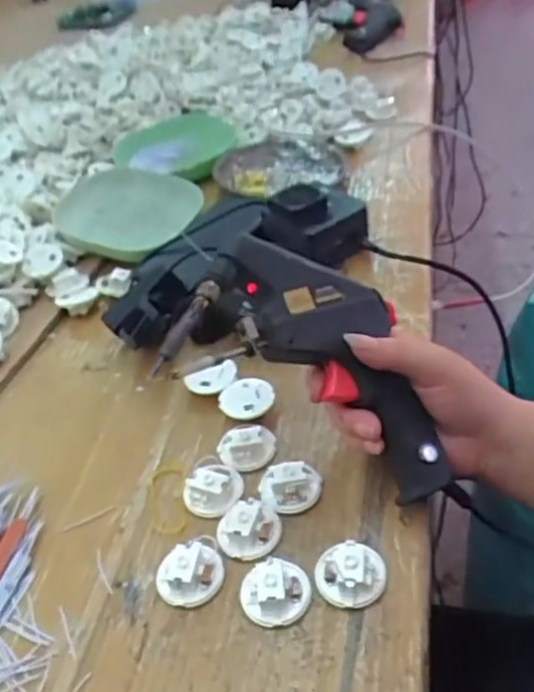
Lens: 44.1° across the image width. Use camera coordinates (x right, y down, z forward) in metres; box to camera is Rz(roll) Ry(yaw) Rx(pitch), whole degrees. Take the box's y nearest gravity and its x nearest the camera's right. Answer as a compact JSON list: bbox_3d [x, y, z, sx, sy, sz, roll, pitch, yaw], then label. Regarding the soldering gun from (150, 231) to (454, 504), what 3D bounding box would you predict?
[{"bbox_3d":[0.037,0.015,0.387,0.178,0.035,0.114,42,49,-6],"label":"soldering gun"}]

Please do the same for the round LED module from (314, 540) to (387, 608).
[{"bbox_3d":[0.046,0.126,0.368,0.038,0.018,0.035,-2,41,8],"label":"round LED module"}]

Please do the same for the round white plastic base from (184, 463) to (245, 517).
[{"bbox_3d":[-0.034,0.091,0.421,0.037,0.016,0.032,-8,40,1],"label":"round white plastic base"}]

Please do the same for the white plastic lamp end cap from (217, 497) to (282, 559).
[{"bbox_3d":[-0.011,0.109,0.396,0.038,0.017,0.034,-11,40,-2],"label":"white plastic lamp end cap"}]

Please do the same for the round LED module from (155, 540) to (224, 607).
[{"bbox_3d":[-0.045,0.130,0.379,0.038,0.018,0.033,-15,40,-7],"label":"round LED module"}]

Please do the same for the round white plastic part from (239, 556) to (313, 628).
[{"bbox_3d":[0.005,0.136,0.365,0.039,0.018,0.033,-13,40,-5],"label":"round white plastic part"}]

